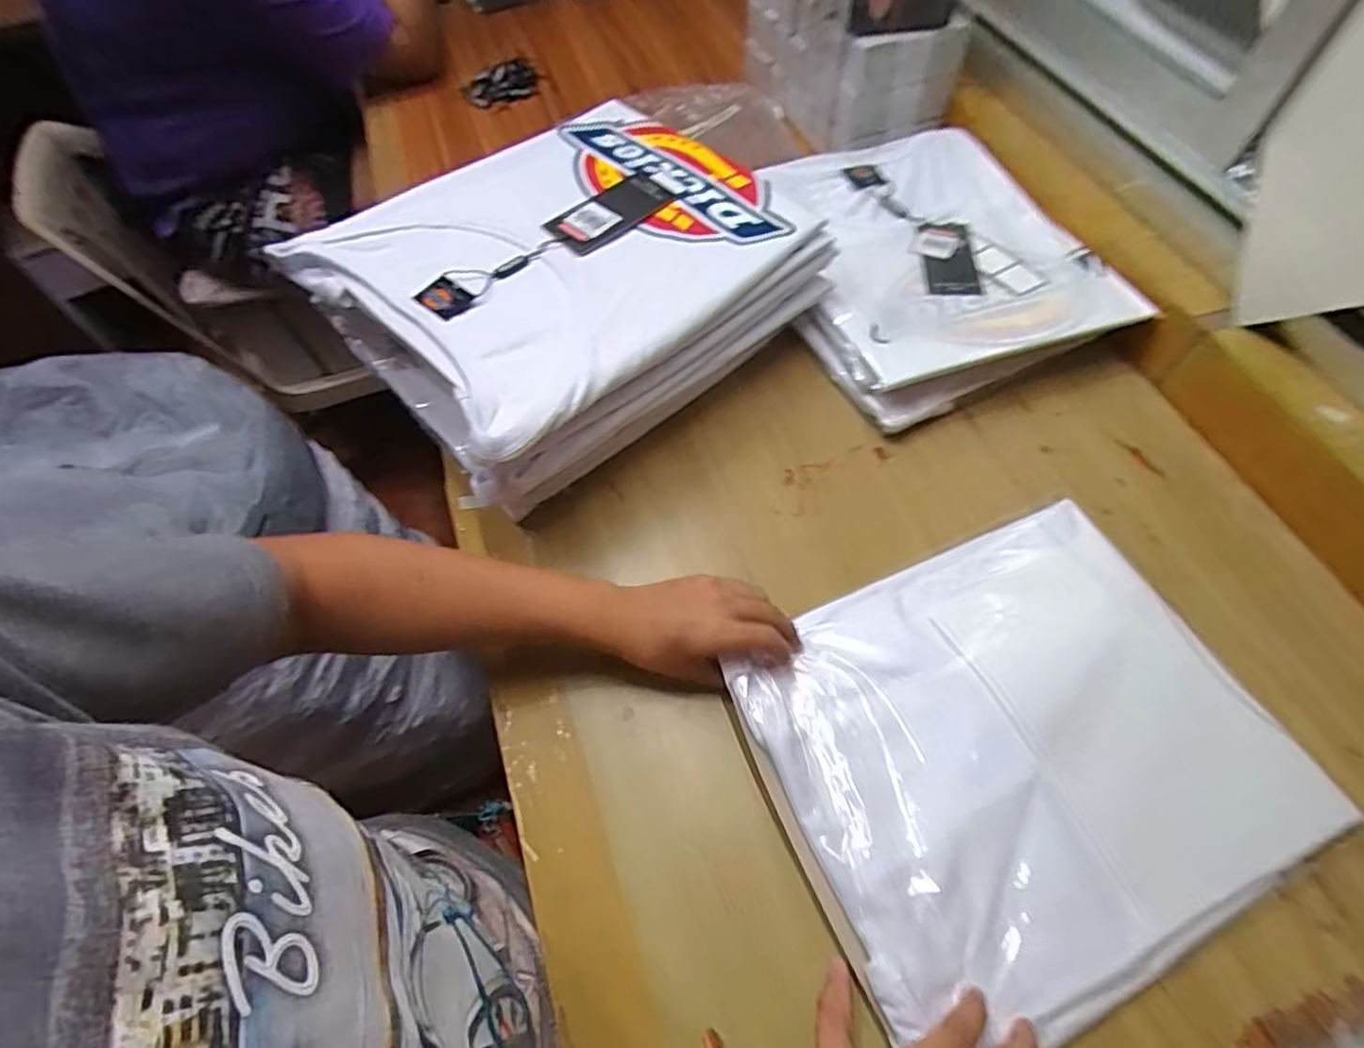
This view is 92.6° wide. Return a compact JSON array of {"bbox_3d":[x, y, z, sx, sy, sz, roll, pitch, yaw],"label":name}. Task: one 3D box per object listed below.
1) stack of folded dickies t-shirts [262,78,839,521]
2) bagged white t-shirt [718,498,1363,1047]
[{"bbox_3d":[-0.090,-0.193,0.549,0.337,0.125,0.268,-40,67,-21],"label":"stack of folded dickies t-shirts"},{"bbox_3d":[0.207,0.136,0.407,0.304,0.024,0.256,-21,61,-12],"label":"bagged white t-shirt"}]

